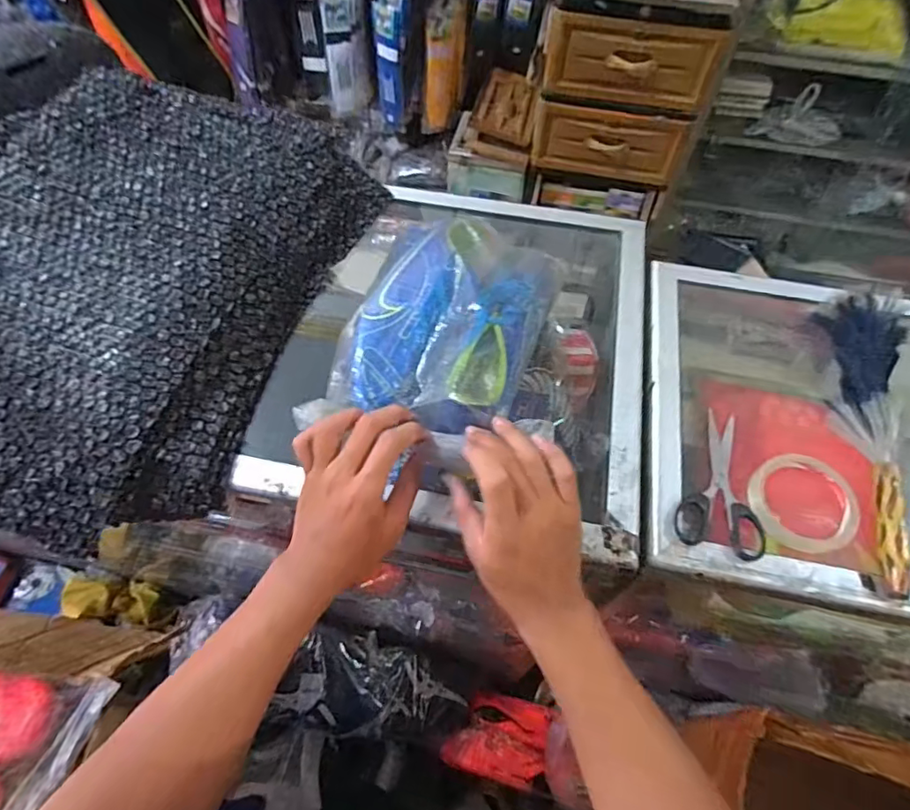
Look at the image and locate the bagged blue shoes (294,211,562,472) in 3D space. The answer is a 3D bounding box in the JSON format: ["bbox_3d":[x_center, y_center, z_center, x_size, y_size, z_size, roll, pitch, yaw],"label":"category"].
[{"bbox_3d":[-0.009,-0.076,0.511,0.166,0.056,0.257,19,60,10],"label":"bagged blue shoes"}]

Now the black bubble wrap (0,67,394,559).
[{"bbox_3d":[-0.340,-0.135,0.560,0.361,0.099,0.510,14,59,7],"label":"black bubble wrap"}]

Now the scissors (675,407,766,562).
[{"bbox_3d":[0.257,0.074,0.518,0.075,0.014,0.142,19,60,10],"label":"scissors"}]

